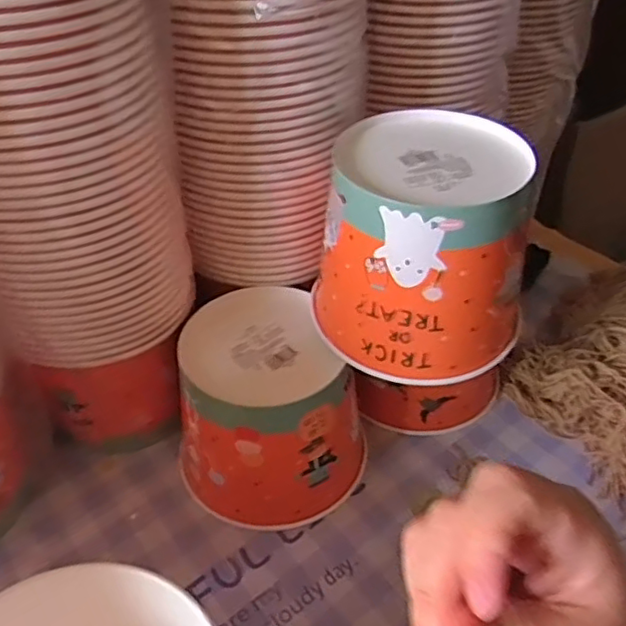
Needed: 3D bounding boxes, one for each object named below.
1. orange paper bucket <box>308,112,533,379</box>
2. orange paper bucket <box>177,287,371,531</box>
[{"bbox_3d":[0.081,-0.048,0.444,0.143,0.129,0.137,10,45,10],"label":"orange paper bucket"},{"bbox_3d":[-0.033,0.076,0.505,0.132,0.129,0.139,0,44,0],"label":"orange paper bucket"}]

